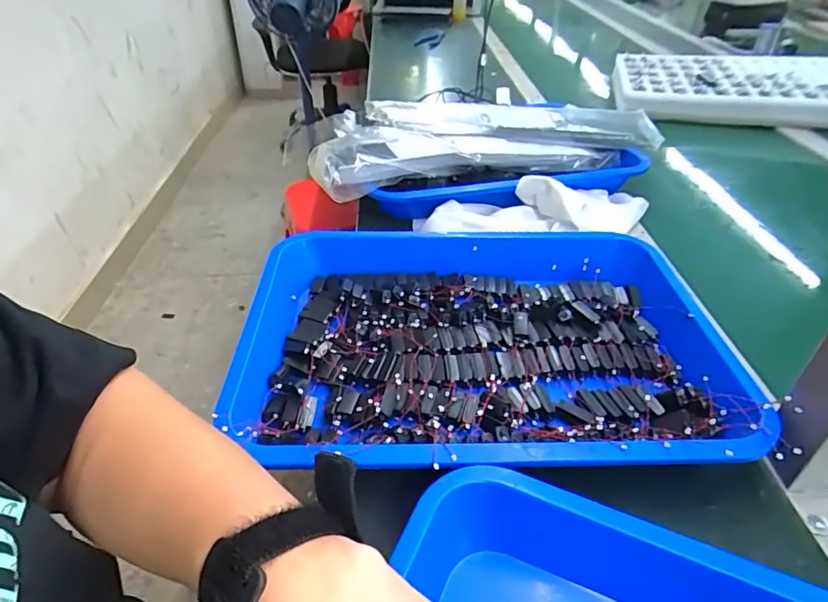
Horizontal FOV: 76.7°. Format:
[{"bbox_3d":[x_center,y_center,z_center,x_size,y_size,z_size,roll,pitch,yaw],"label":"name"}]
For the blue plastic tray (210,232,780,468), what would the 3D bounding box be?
[{"bbox_3d":[0.052,0.027,0.427,0.365,0.047,0.259,-1,40,-1],"label":"blue plastic tray"}]

